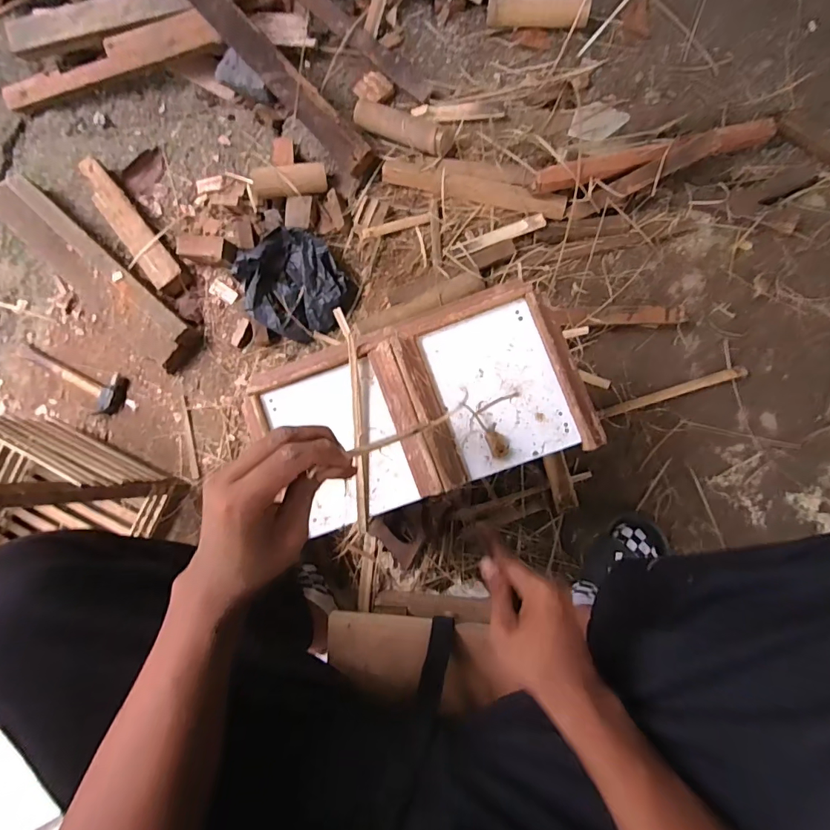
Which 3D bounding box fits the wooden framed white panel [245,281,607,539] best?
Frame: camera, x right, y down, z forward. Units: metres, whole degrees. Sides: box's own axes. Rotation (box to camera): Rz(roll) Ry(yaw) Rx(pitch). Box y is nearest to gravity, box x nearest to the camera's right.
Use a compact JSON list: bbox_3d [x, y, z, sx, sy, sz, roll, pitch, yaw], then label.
[{"bbox_3d":[-0.003,-0.007,0.519,0.373,0.038,0.201,-20,82,5],"label":"wooden framed white panel"}]

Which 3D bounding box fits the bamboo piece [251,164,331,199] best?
[{"bbox_3d":[-0.235,-0.434,0.853,0.136,0.035,0.054,-6,84,7],"label":"bamboo piece"}]

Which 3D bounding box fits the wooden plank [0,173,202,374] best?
[{"bbox_3d":[-0.666,-0.301,0.927,0.598,0.052,0.118,40,111,10],"label":"wooden plank"}]

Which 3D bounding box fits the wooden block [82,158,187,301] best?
[{"bbox_3d":[-0.574,-0.375,0.928,0.074,0.054,0.353,-41,81,2],"label":"wooden block"}]

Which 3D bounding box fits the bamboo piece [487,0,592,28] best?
[{"bbox_3d":[0.231,-0.761,0.864,0.187,0.047,0.040,15,87,9],"label":"bamboo piece"}]

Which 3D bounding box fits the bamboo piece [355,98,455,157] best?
[{"bbox_3d":[-0.024,-0.536,0.864,0.198,0.047,0.050,26,88,9],"label":"bamboo piece"}]

